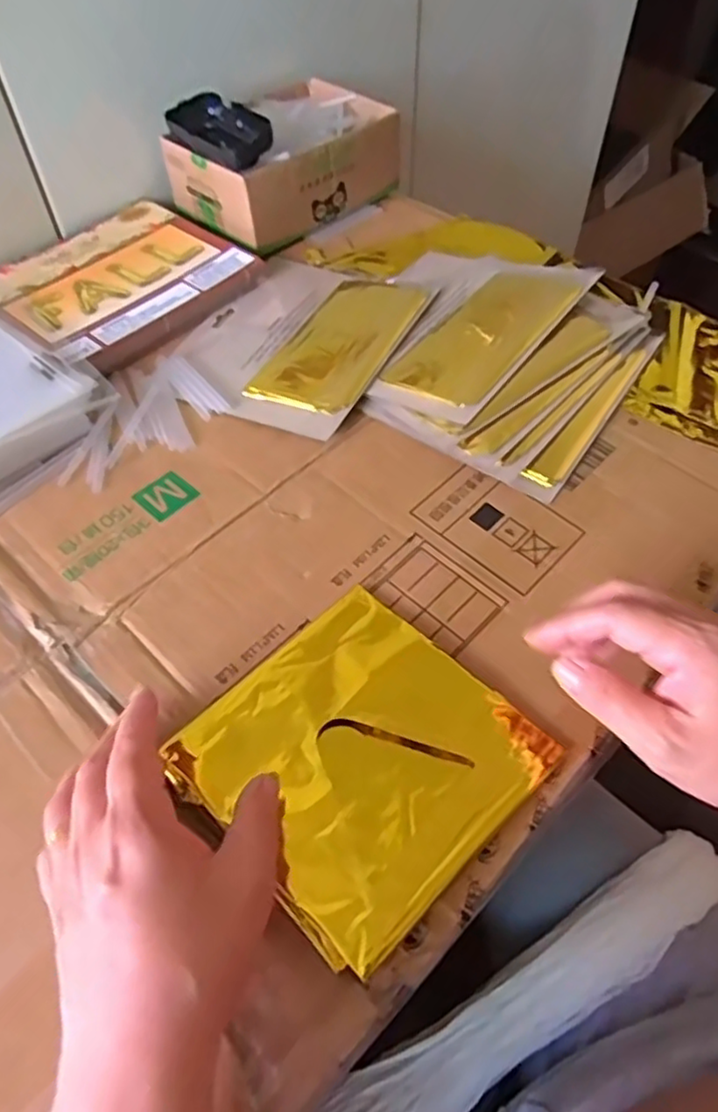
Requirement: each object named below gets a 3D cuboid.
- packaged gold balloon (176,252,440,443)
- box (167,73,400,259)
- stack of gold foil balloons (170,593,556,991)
[{"bbox_3d":[-0.045,-0.174,0.529,0.160,0.016,0.188,25,58,19],"label":"packaged gold balloon"},{"bbox_3d":[-0.069,-0.364,0.636,0.186,0.070,0.134,-36,60,-22],"label":"box"},{"bbox_3d":[0.000,0.098,0.342,0.145,0.015,0.140,-39,62,-23],"label":"stack of gold foil balloons"}]

